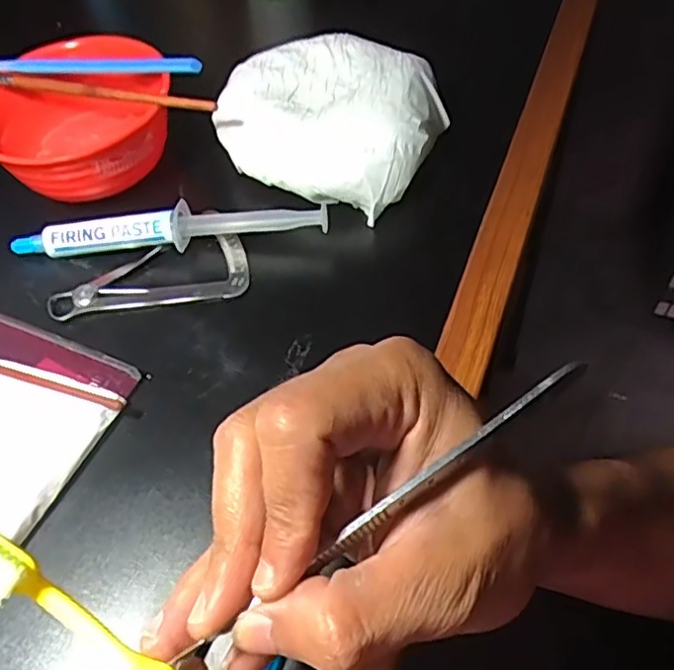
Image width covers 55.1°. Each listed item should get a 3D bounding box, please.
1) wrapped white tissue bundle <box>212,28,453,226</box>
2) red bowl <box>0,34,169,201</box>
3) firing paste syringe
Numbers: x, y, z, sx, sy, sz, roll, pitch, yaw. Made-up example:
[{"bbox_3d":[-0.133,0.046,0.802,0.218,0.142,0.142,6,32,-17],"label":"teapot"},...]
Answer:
[{"bbox_3d":[-0.006,-0.126,0.366,0.124,0.035,0.097,22,59,19],"label":"wrapped white tissue bundle"},{"bbox_3d":[-0.146,-0.120,0.365,0.115,0.050,0.092,-7,54,-1],"label":"red bowl"},{"bbox_3d":[-0.089,-0.056,0.341,0.168,0.023,0.021,-3,54,2],"label":"firing paste syringe"}]

